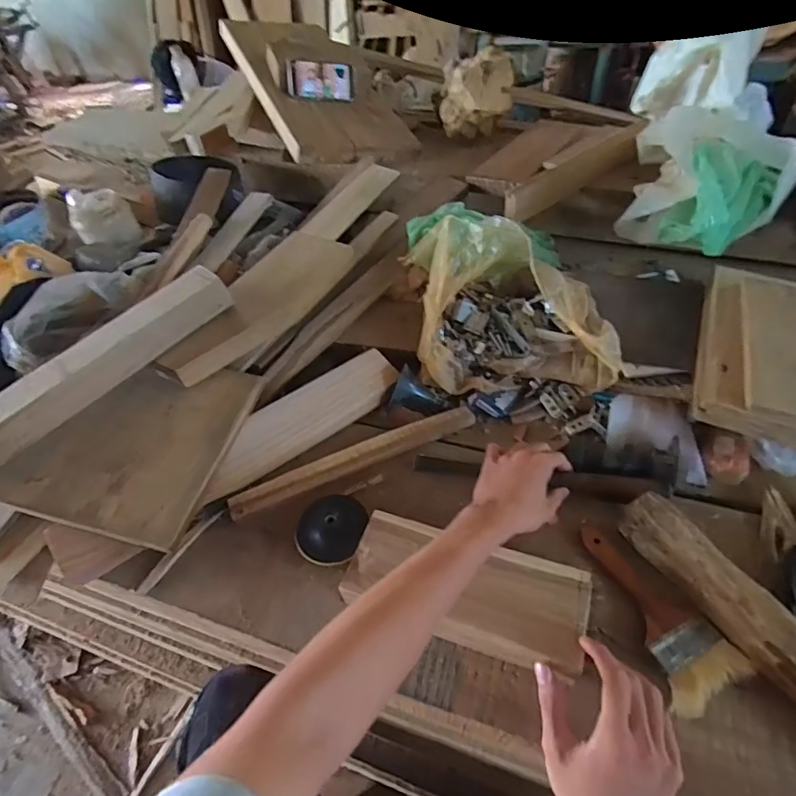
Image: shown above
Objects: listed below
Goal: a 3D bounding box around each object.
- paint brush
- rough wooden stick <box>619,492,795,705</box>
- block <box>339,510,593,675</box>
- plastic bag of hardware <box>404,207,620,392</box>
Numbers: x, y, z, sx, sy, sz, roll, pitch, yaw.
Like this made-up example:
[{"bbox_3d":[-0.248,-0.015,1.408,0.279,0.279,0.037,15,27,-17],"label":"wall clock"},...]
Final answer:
[{"bbox_3d":[0.249,0.208,0.491,0.081,0.019,0.180,-25,50,-16],"label":"paint brush"},{"bbox_3d":[0.356,0.241,0.430,0.047,0.048,0.369,-26,50,-17],"label":"rough wooden stick"},{"bbox_3d":[0.067,0.188,0.490,0.235,0.024,0.109,14,51,19],"label":"block"},{"bbox_3d":[0.154,-0.156,0.722,0.262,0.154,0.316,-6,47,1],"label":"plastic bag of hardware"}]

